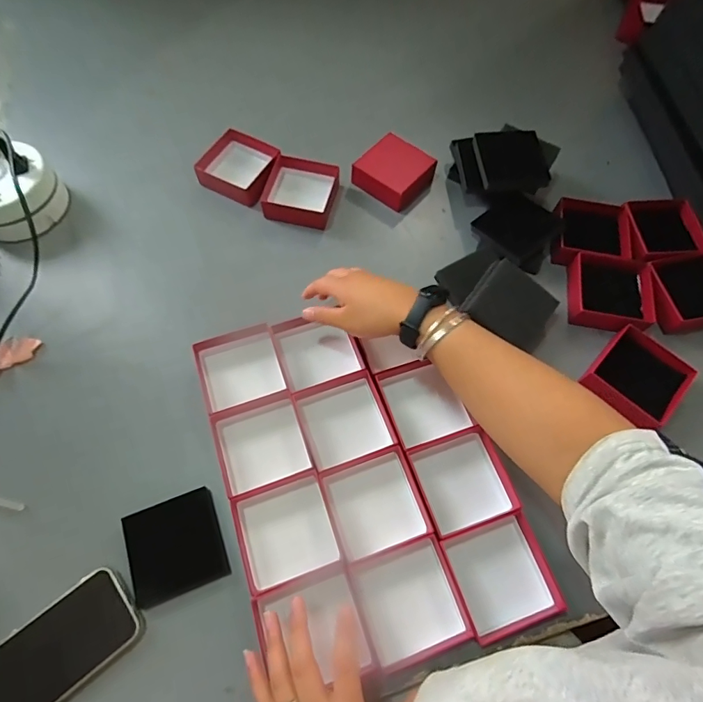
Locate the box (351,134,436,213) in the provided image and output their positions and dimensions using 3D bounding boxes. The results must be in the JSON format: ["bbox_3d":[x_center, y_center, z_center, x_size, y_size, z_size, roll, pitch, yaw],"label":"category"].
[{"bbox_3d":[0.060,-0.255,0.611,0.089,0.038,0.092,38,70,15],"label":"box"}]

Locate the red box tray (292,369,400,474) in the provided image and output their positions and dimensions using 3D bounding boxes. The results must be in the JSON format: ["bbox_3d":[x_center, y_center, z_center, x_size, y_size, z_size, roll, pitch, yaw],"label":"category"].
[{"bbox_3d":[-0.009,0.070,0.465,0.091,0.031,0.088,-18,67,-9],"label":"red box tray"}]

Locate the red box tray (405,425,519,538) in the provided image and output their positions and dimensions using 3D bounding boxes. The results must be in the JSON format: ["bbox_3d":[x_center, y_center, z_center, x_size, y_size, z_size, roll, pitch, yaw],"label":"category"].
[{"bbox_3d":[0.113,0.134,0.446,0.088,0.034,0.092,-17,67,-9],"label":"red box tray"}]

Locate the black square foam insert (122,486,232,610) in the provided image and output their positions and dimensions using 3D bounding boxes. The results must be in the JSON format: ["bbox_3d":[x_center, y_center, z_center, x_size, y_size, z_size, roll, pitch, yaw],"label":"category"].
[{"bbox_3d":[-0.170,0.188,0.416,0.085,0.017,0.083,-19,68,-10],"label":"black square foam insert"}]

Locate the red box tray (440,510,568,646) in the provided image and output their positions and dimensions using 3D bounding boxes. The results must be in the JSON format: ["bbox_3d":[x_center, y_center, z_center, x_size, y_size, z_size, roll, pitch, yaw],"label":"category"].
[{"bbox_3d":[0.144,0.216,0.412,0.078,0.039,0.094,-18,67,-9],"label":"red box tray"}]

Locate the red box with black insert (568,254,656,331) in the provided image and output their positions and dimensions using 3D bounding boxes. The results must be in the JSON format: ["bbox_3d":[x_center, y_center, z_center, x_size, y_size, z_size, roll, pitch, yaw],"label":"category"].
[{"bbox_3d":[0.321,-0.069,0.540,0.098,0.035,0.101,7,66,2],"label":"red box with black insert"}]

